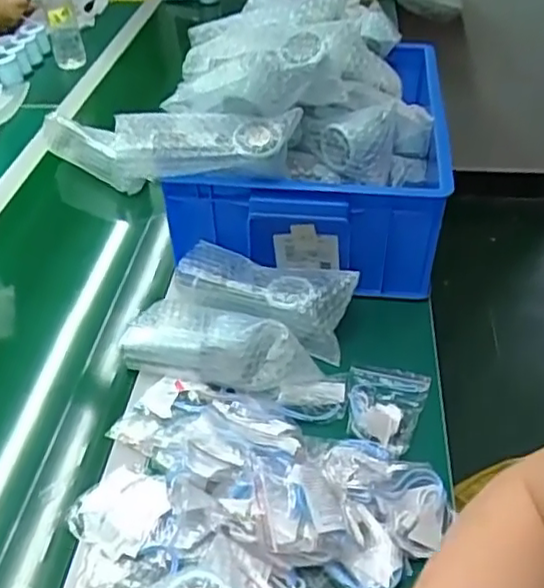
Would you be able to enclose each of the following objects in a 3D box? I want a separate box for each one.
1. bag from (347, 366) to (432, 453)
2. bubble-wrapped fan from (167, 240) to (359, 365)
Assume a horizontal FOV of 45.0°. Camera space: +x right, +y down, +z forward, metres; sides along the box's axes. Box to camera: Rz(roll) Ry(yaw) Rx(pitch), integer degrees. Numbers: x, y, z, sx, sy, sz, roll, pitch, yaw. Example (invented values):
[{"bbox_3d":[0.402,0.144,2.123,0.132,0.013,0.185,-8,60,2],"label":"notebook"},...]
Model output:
[{"bbox_3d":[0.118,0.114,0.697,0.083,0.028,0.117,12,42,14],"label":"bag"},{"bbox_3d":[-0.012,0.004,0.791,0.214,0.067,0.078,14,42,17],"label":"bubble-wrapped fan"}]

